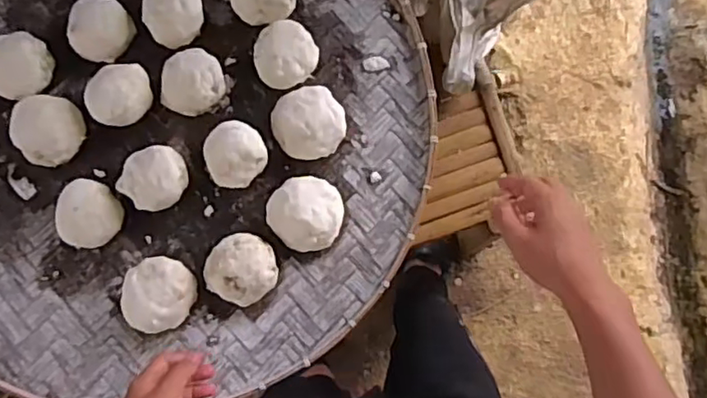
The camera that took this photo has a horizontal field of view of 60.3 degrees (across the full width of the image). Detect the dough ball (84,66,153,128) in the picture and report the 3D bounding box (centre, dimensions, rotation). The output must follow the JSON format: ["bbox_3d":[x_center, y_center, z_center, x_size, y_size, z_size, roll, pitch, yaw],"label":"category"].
[{"bbox_3d":[-0.292,-0.131,0.761,0.074,0.055,0.082,11,86,-3],"label":"dough ball"}]

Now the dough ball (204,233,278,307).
[{"bbox_3d":[-0.135,0.084,0.743,0.083,0.053,0.079,0,86,-4],"label":"dough ball"}]

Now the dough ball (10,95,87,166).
[{"bbox_3d":[-0.381,-0.087,0.757,0.086,0.056,0.082,0,86,-4],"label":"dough ball"}]

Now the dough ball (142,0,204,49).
[{"bbox_3d":[-0.230,-0.241,0.787,0.077,0.064,0.084,0,86,-4],"label":"dough ball"}]

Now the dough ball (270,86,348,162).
[{"bbox_3d":[-0.056,-0.097,0.771,0.090,0.049,0.090,0,86,-4],"label":"dough ball"}]

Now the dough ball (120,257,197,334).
[{"bbox_3d":[-0.236,0.114,0.737,0.079,0.048,0.085,0,86,-4],"label":"dough ball"}]

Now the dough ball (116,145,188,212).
[{"bbox_3d":[-0.242,-0.025,0.747,0.071,0.058,0.077,0,86,-4],"label":"dough ball"}]

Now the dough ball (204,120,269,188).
[{"bbox_3d":[-0.146,-0.053,0.754,0.072,0.061,0.075,0,86,-4],"label":"dough ball"}]

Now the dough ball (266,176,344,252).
[{"bbox_3d":[-0.057,0.018,0.756,0.087,0.050,0.089,0,86,-4],"label":"dough ball"}]

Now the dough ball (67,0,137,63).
[{"bbox_3d":[-0.325,-0.216,0.785,0.074,0.049,0.079,0,86,-4],"label":"dough ball"}]

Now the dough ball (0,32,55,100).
[{"bbox_3d":[-0.424,-0.168,0.771,0.077,0.056,0.087,30,85,-1],"label":"dough ball"}]

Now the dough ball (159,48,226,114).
[{"bbox_3d":[-0.203,-0.147,0.768,0.085,0.050,0.077,-40,90,-5],"label":"dough ball"}]

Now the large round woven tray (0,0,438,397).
[{"bbox_3d":[-0.245,-0.118,0.776,0.667,0.076,0.711,0,86,-4],"label":"large round woven tray"}]

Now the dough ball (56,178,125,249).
[{"bbox_3d":[-0.322,0.018,0.745,0.079,0.044,0.085,3,86,-4],"label":"dough ball"}]

